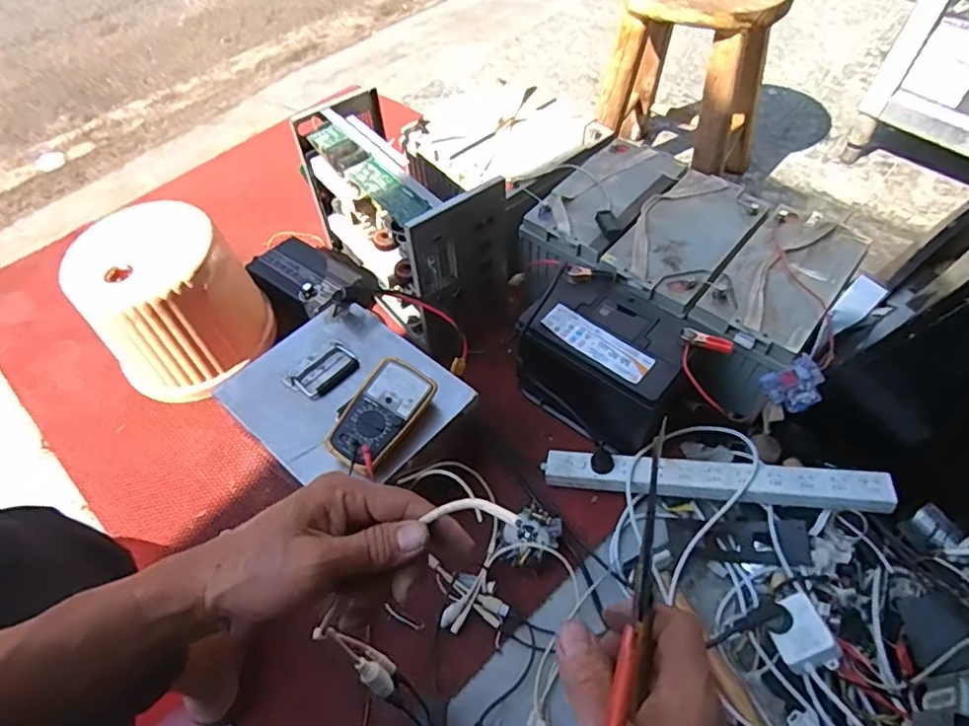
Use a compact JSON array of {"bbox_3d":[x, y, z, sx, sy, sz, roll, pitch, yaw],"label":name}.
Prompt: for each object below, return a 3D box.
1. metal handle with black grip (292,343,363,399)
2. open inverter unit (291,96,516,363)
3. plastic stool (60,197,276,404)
[{"bbox_3d":[-0.245,0.015,0.927,0.058,0.012,0.096,33,62,22],"label":"metal handle with black grip"},{"bbox_3d":[-0.144,-0.273,1.127,0.206,0.306,0.464,-36,62,-22],"label":"open inverter unit"},{"bbox_3d":[-0.558,-0.111,1.071,0.269,0.256,0.233,-36,61,-22],"label":"plastic stool"}]

